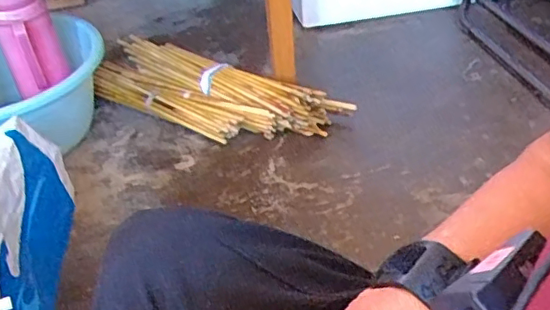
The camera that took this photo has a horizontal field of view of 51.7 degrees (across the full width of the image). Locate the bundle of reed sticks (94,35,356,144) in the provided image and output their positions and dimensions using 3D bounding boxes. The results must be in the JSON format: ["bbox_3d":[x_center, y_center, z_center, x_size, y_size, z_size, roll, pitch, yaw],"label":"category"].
[{"bbox_3d":[-0.150,-0.138,1.309,0.609,0.089,0.195,16,43,24],"label":"bundle of reed sticks"}]

